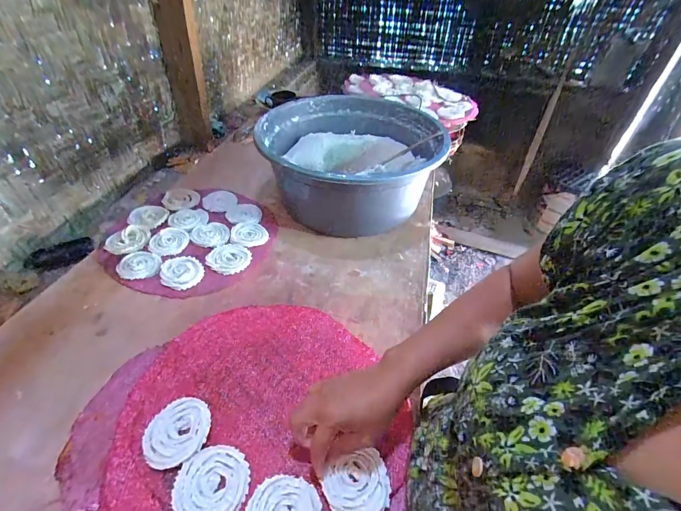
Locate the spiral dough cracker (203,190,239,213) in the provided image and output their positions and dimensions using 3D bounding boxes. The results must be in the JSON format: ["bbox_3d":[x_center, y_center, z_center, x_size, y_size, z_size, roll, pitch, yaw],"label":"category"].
[{"bbox_3d":[-0.289,-0.131,0.807,0.067,0.021,0.066,2,41,-2],"label":"spiral dough cracker"}]

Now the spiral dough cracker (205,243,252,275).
[{"bbox_3d":[-0.217,0.005,0.656,0.075,0.012,0.080,2,41,-2],"label":"spiral dough cracker"}]

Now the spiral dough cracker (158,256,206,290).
[{"bbox_3d":[-0.292,0.029,0.619,0.079,0.011,0.068,26,45,23],"label":"spiral dough cracker"}]

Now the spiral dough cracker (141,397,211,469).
[{"bbox_3d":[-0.200,0.217,0.417,0.072,0.008,0.081,11,41,7],"label":"spiral dough cracker"}]

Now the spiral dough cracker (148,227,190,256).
[{"bbox_3d":[-0.345,-0.029,0.684,0.069,0.007,0.081,7,41,4],"label":"spiral dough cracker"}]

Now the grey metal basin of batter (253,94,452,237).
[{"bbox_3d":[0.018,-0.195,0.800,0.377,0.226,0.381,2,41,-2],"label":"grey metal basin of batter"}]

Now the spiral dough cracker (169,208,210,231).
[{"bbox_3d":[-0.337,-0.084,0.745,0.079,0.004,0.080,9,41,6],"label":"spiral dough cracker"}]

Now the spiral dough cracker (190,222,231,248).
[{"bbox_3d":[-0.273,-0.047,0.704,0.081,0.011,0.070,7,41,3],"label":"spiral dough cracker"}]

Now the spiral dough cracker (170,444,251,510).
[{"bbox_3d":[-0.143,0.256,0.376,0.077,0.010,0.078,2,41,-2],"label":"spiral dough cracker"}]

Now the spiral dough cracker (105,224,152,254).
[{"bbox_3d":[-0.421,-0.032,0.673,0.070,0.013,0.081,24,45,21],"label":"spiral dough cracker"}]

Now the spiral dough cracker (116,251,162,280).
[{"bbox_3d":[-0.374,0.018,0.626,0.072,0.005,0.077,2,41,-2],"label":"spiral dough cracker"}]

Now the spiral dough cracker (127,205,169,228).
[{"bbox_3d":[-0.423,-0.090,0.740,0.081,0.008,0.081,2,41,-2],"label":"spiral dough cracker"}]

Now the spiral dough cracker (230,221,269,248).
[{"bbox_3d":[-0.194,-0.047,0.716,0.076,0.011,0.086,-6,42,-12],"label":"spiral dough cracker"}]

